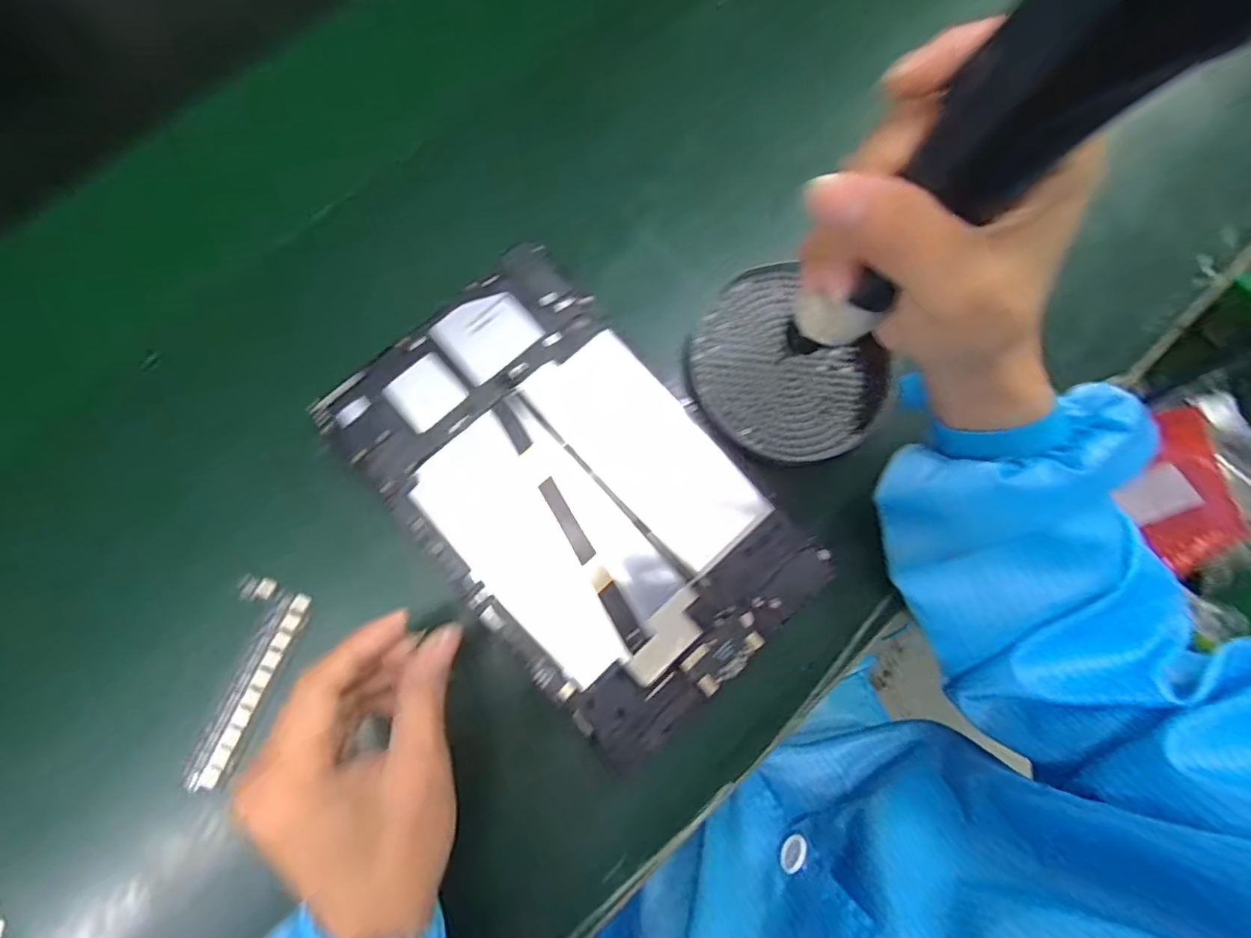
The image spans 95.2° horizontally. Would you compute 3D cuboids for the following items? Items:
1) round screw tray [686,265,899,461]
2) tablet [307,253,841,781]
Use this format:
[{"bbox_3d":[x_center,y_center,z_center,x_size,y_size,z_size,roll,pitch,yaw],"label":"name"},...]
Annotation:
[{"bbox_3d":[0.091,-0.055,0.324,0.110,0.013,0.099,38,80,5],"label":"round screw tray"},{"bbox_3d":[-0.025,0.011,0.295,0.146,0.007,0.236,-42,86,-9],"label":"tablet"}]

